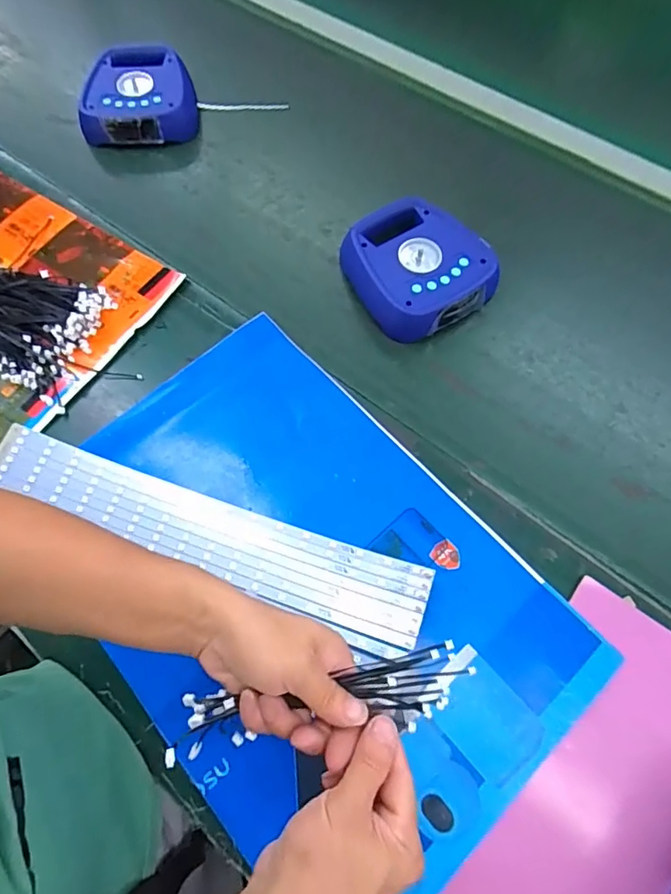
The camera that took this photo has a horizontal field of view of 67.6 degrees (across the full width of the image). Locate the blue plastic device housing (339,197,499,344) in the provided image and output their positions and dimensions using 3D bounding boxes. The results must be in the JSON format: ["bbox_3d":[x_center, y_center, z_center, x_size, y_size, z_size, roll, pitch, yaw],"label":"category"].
[{"bbox_3d":[0.098,-0.218,0.610,0.155,0.047,0.167,-29,70,-12],"label":"blue plastic device housing"}]

